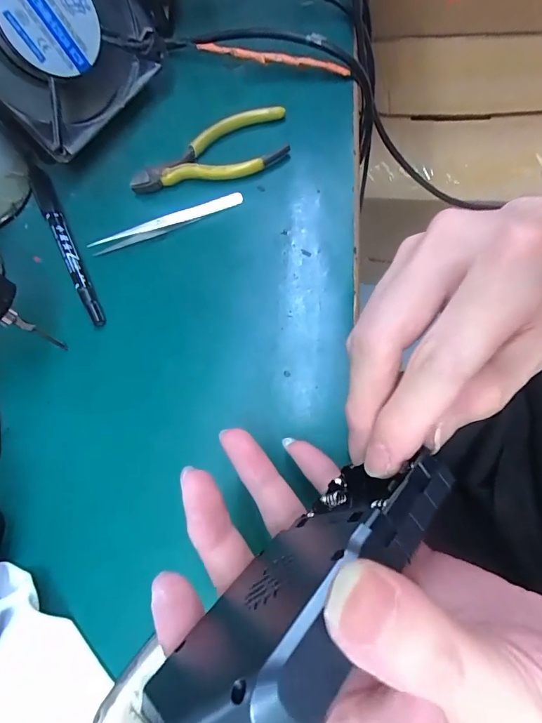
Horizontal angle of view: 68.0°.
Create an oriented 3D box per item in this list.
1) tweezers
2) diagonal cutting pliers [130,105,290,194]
[{"bbox_3d":[-0.069,-0.094,0.270,0.105,0.008,0.011,-21,72,-2],"label":"tweezers"},{"bbox_3d":[-0.043,-0.146,0.286,0.116,0.016,0.046,-17,72,-1],"label":"diagonal cutting pliers"}]

